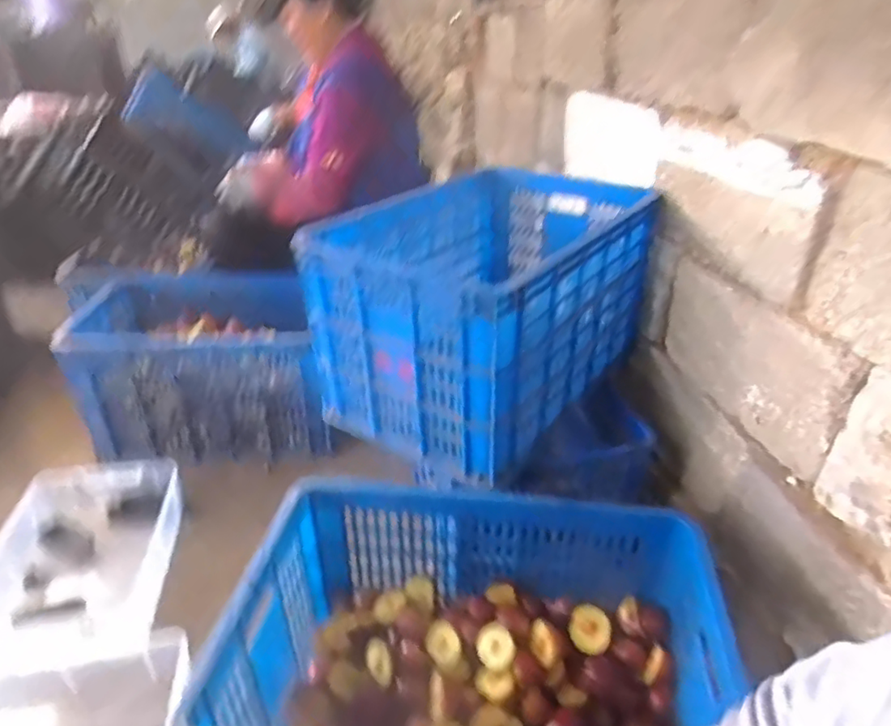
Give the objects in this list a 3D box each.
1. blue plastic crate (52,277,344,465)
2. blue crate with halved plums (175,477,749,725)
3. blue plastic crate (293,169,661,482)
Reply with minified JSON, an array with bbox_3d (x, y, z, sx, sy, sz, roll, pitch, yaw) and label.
[{"bbox_3d":[-0.522,0.005,1.371,0.532,0.281,0.334,0,31,-2],"label":"blue plastic crate"},{"bbox_3d":[0.029,0.366,0.715,0.531,0.251,0.371,5,31,7],"label":"blue crate with halved plums"},{"bbox_3d":[0.071,-0.111,1.017,0.374,0.289,0.537,22,37,31],"label":"blue plastic crate"}]

